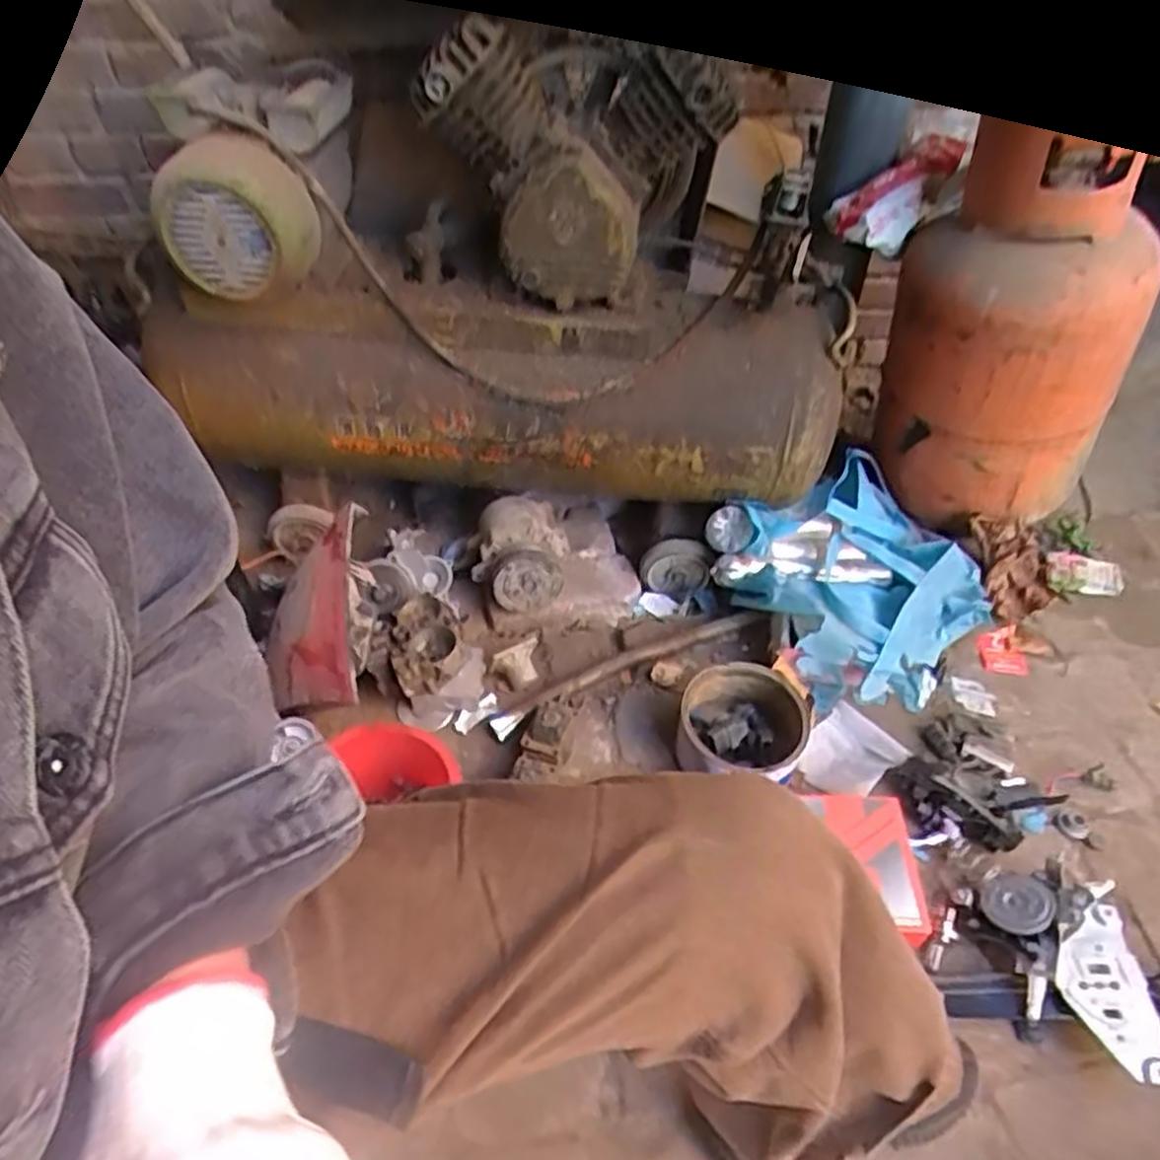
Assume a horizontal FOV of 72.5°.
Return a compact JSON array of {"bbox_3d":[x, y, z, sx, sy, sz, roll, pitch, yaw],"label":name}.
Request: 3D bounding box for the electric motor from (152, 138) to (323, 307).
[{"bbox_3d":[-0.365,-0.374,0.842,0.136,0.146,0.116,17,49,17],"label":"electric motor"}]

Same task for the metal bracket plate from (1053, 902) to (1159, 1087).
[{"bbox_3d":[0.524,0.406,0.787,0.085,0.021,0.161,3,47,4],"label":"metal bracket plate"}]

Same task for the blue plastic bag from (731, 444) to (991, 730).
[{"bbox_3d":[0.405,-0.004,1.135,0.344,0.188,0.307,-34,55,-27],"label":"blue plastic bag"}]

